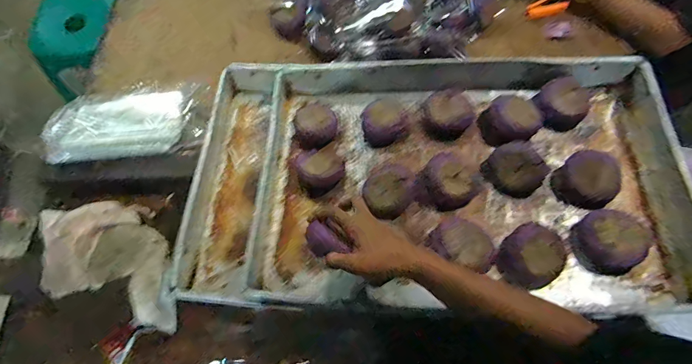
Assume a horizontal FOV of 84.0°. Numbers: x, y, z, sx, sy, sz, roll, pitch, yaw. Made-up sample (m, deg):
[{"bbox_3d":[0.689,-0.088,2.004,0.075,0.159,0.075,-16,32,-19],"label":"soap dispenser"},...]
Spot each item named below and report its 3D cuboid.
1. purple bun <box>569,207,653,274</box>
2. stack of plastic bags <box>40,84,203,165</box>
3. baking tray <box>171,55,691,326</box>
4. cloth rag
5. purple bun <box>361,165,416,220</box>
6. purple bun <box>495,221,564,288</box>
[{"bbox_3d":[0.375,0.084,0.548,0.086,0.045,0.087,-27,68,-15],"label":"purple bun"},{"bbox_3d":[-0.398,-0.115,0.692,0.243,0.034,0.149,-8,64,-6],"label":"stack of plastic bags"},{"bbox_3d":[0.135,-0.017,0.609,0.766,0.079,0.436,1,65,7],"label":"baking tray"},{"bbox_3d":[-0.352,0.100,0.577,0.244,0.062,0.164,15,64,5],"label":"cloth rag"},{"bbox_3d":[0.070,0.015,0.624,0.078,0.037,0.089,36,68,15],"label":"purple bun"},{"bbox_3d":[0.263,0.105,0.548,0.082,0.041,0.077,-35,70,-18],"label":"purple bun"}]

